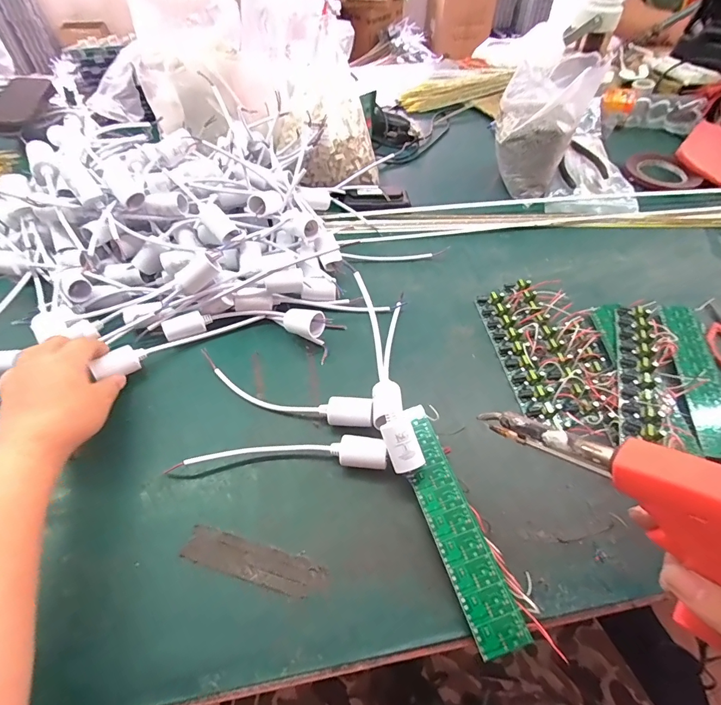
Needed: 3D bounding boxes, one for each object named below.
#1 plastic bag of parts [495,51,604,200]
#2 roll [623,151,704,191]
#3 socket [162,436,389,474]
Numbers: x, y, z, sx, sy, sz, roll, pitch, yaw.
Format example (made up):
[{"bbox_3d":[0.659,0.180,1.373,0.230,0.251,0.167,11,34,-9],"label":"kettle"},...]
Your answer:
[{"bbox_3d":[0.277,-0.352,0.641,0.126,0.175,0.119,17,54,12],"label":"plastic bag of parts"},{"bbox_3d":[0.517,-0.317,0.709,0.111,0.029,0.111,0,53,0],"label":"roll"},{"bbox_3d":[-0.078,0.094,0.378,0.203,0.031,0.027,0,53,0],"label":"socket"}]

